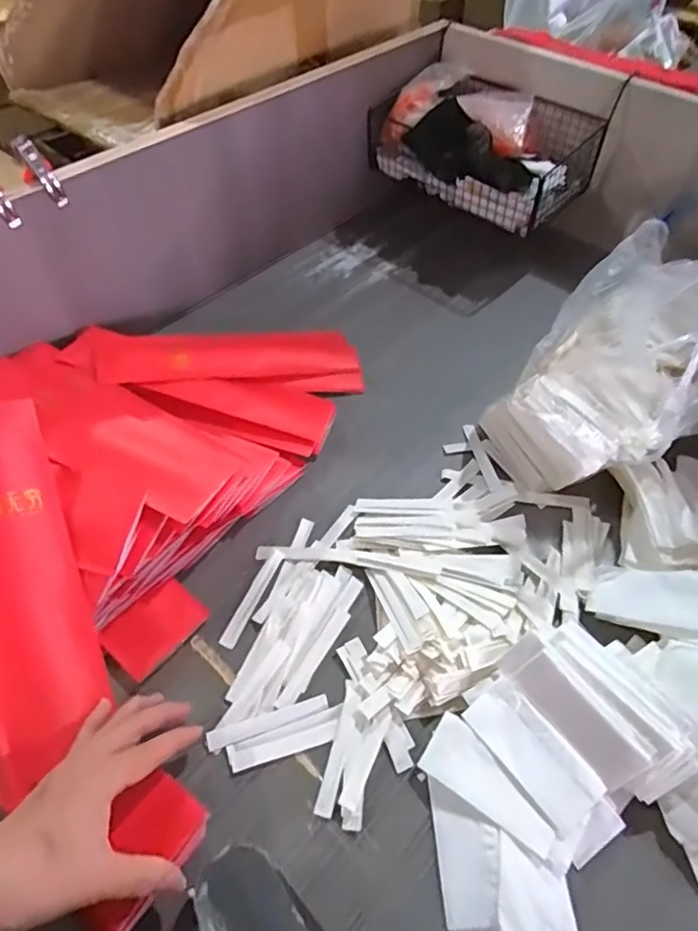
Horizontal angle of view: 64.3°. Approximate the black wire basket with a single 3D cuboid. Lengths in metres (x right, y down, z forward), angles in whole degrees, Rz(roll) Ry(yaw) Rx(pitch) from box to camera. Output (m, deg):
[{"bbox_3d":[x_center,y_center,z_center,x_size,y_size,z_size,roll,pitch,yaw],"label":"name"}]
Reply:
[{"bbox_3d":[0.175,-0.430,0.738,0.271,0.098,0.150,37,62,22],"label":"black wire basket"}]

